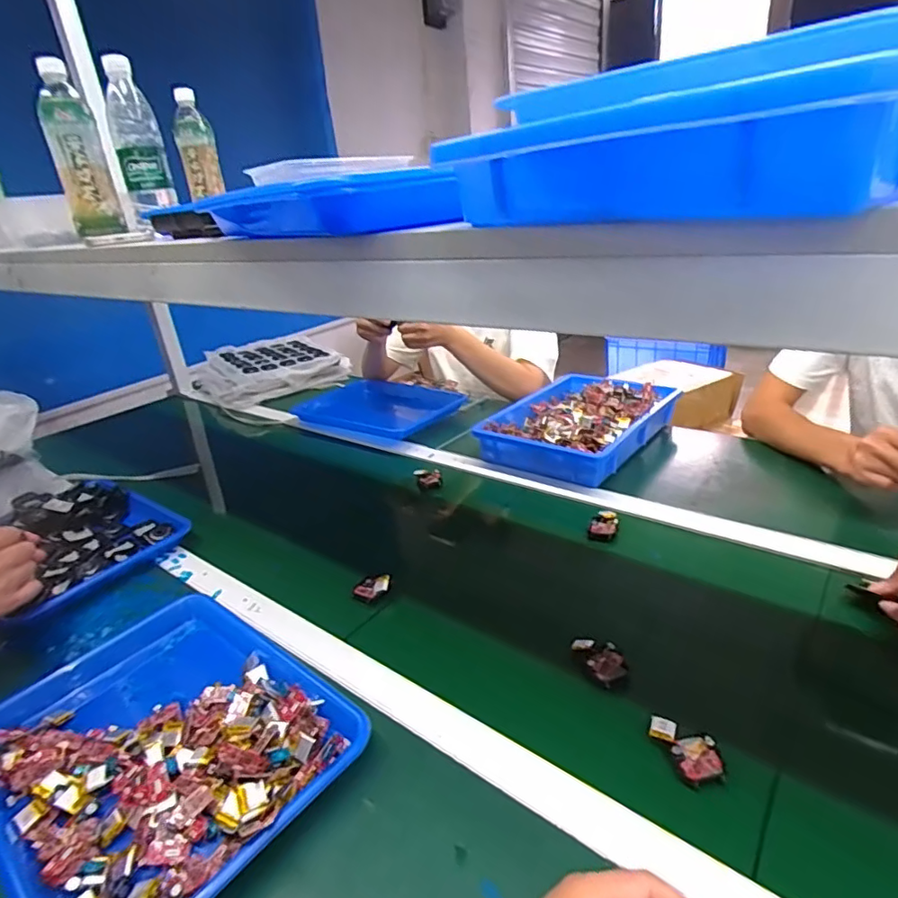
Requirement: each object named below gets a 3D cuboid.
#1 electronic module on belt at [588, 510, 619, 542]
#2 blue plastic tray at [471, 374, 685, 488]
[{"bbox_3d":[0.213,0.104,0.766,0.035,0.015,0.053,5,27,21],"label":"electronic module on belt"},{"bbox_3d":[0.241,-0.053,1.038,0.256,0.056,0.355,15,32,37],"label":"blue plastic tray"}]

